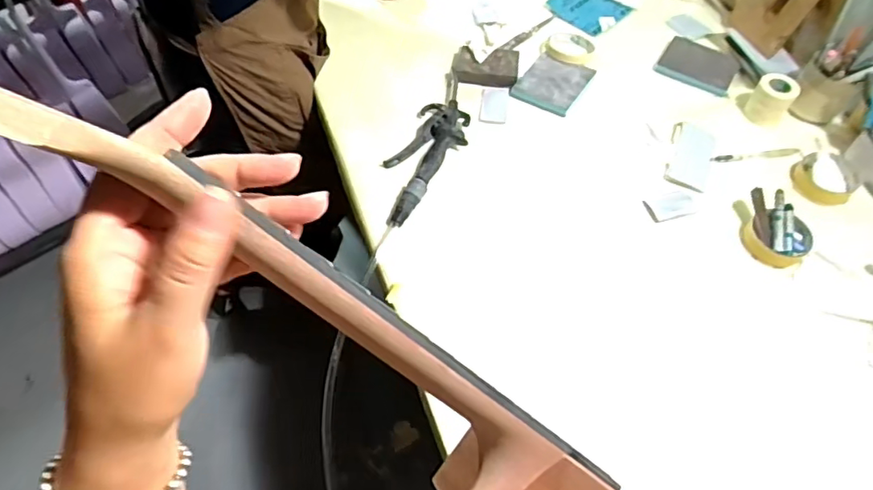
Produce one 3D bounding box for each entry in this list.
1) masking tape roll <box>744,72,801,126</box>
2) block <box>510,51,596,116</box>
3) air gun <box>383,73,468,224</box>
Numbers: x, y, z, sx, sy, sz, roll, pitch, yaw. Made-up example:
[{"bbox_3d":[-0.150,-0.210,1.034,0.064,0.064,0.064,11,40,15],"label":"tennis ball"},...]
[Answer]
[{"bbox_3d":[0.521,-0.229,0.880,0.057,0.059,0.057,33,61,20],"label":"masking tape roll"},{"bbox_3d":[0.192,-0.267,0.923,0.099,0.011,0.120,29,60,18],"label":"block"},{"bbox_3d":[-0.009,-0.146,0.841,0.096,0.037,0.302,21,57,13],"label":"air gun"}]

